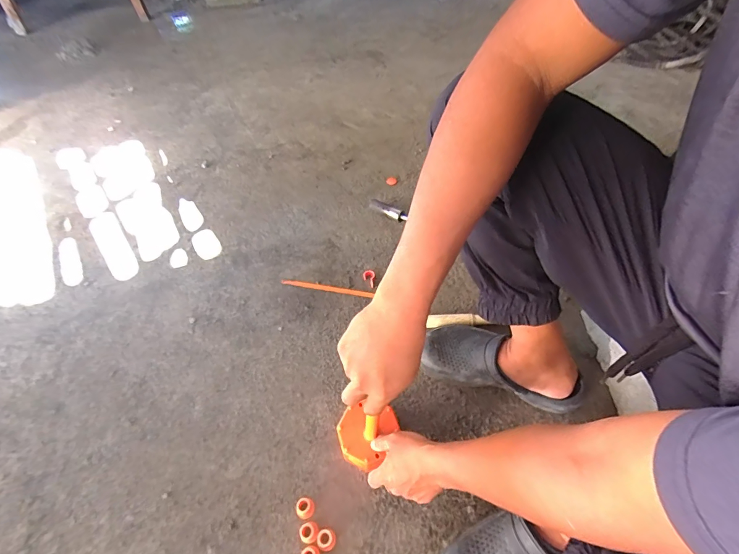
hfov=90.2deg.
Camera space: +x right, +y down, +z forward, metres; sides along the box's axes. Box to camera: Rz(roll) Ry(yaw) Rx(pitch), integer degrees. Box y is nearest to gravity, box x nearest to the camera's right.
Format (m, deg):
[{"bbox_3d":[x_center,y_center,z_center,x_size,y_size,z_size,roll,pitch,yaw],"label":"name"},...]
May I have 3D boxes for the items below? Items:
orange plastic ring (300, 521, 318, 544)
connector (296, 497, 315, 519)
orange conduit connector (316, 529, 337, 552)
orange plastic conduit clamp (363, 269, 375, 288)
[{"bbox_3d":[-0.089,0.381,0.550,0.027,0.019,0.026,-1,52,2],"label":"orange plastic ring"},{"bbox_3d":[-0.098,0.356,0.568,0.026,0.020,0.026,-1,52,2],"label":"connector"},{"bbox_3d":[-0.063,0.387,0.543,0.028,0.020,0.026,-1,52,2],"label":"orange conduit connector"},{"bbox_3d":[-0.002,0.005,0.841,0.027,0.020,0.041,-1,52,2],"label":"orange plastic conduit clamp"}]

